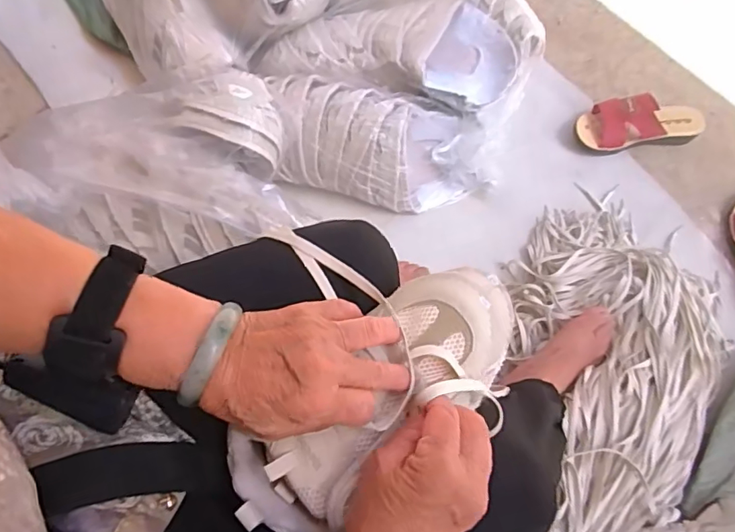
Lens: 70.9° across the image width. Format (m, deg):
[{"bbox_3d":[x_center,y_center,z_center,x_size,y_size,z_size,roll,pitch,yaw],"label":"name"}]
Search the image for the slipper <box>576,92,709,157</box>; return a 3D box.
[{"bbox_3d":[0.482,-0.252,0.917,0.222,0.083,0.086,-9,74,-1],"label":"slipper"}]

